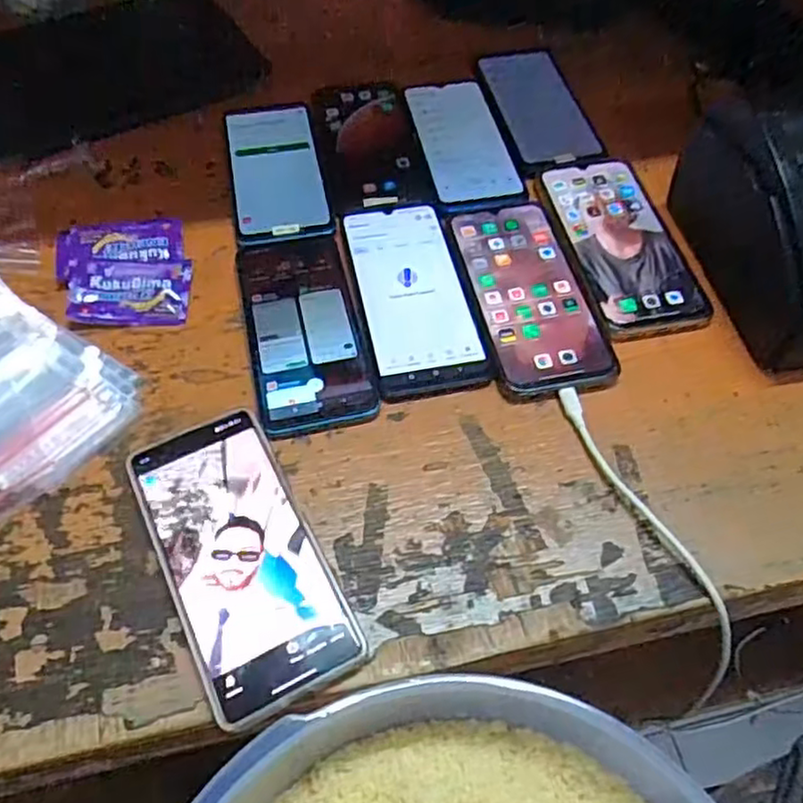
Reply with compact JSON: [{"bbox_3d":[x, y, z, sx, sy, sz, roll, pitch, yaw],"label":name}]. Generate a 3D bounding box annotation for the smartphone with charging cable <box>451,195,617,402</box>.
[{"bbox_3d":[0.089,-0.080,0.476,0.078,0.006,0.170,-8,58,-8],"label":"smartphone with charging cable"}]

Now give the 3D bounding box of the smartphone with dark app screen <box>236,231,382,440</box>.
[{"bbox_3d":[-0.066,-0.051,0.457,0.074,0.007,0.159,-10,58,-9],"label":"smartphone with dark app screen"}]

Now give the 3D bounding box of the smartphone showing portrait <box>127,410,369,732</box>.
[{"bbox_3d":[-0.088,0.082,0.369,0.078,0.013,0.165,-23,61,-16],"label":"smartphone showing portrait"}]

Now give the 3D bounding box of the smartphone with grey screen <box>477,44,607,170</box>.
[{"bbox_3d":[0.119,-0.258,0.586,0.072,0.010,0.156,-10,58,-9],"label":"smartphone with grey screen"}]

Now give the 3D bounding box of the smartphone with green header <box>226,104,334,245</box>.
[{"bbox_3d":[-0.101,-0.188,0.540,0.073,0.004,0.165,-9,58,-8],"label":"smartphone with green header"}]

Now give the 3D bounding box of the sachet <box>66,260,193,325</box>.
[{"bbox_3d":[-0.189,-0.077,0.470,0.078,0.011,0.052,-3,57,-4],"label":"sachet"}]

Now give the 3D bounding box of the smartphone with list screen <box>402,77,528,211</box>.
[{"bbox_3d":[0.051,-0.219,0.565,0.071,0.005,0.160,-8,58,-8],"label":"smartphone with list screen"}]

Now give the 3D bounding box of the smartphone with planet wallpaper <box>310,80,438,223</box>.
[{"bbox_3d":[-0.027,-0.216,0.558,0.080,0.004,0.157,-9,58,-8],"label":"smartphone with planet wallpaper"}]

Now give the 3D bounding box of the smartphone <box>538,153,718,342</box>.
[{"bbox_3d":[0.162,-0.120,0.501,0.082,0.007,0.171,-9,58,-8],"label":"smartphone"}]

